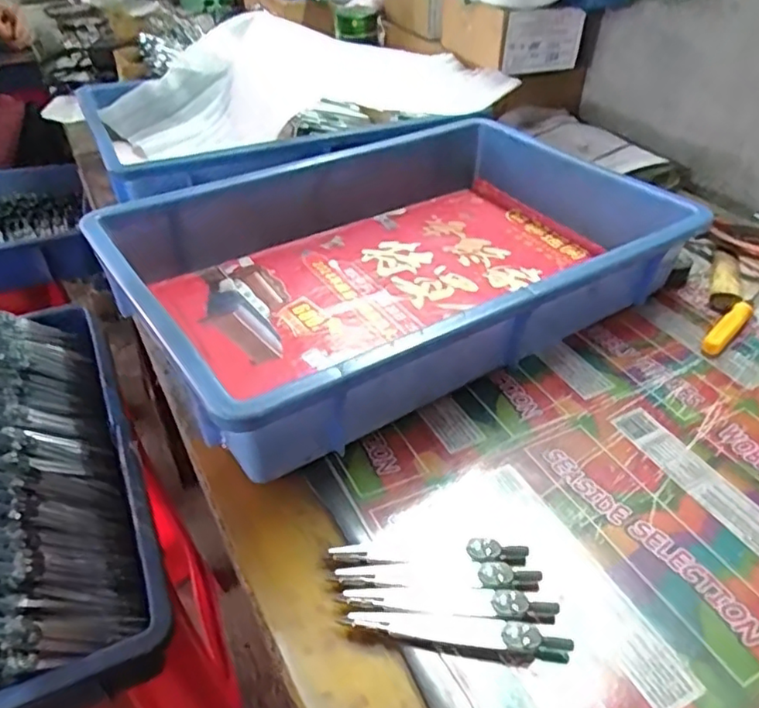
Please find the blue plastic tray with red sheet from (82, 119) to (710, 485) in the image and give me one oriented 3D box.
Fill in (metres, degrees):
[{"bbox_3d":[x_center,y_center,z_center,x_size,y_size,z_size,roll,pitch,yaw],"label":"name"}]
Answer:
[{"bbox_3d":[0.016,-0.086,0.523,0.431,0.083,0.300,-23,45,-26],"label":"blue plastic tray with red sheet"}]

